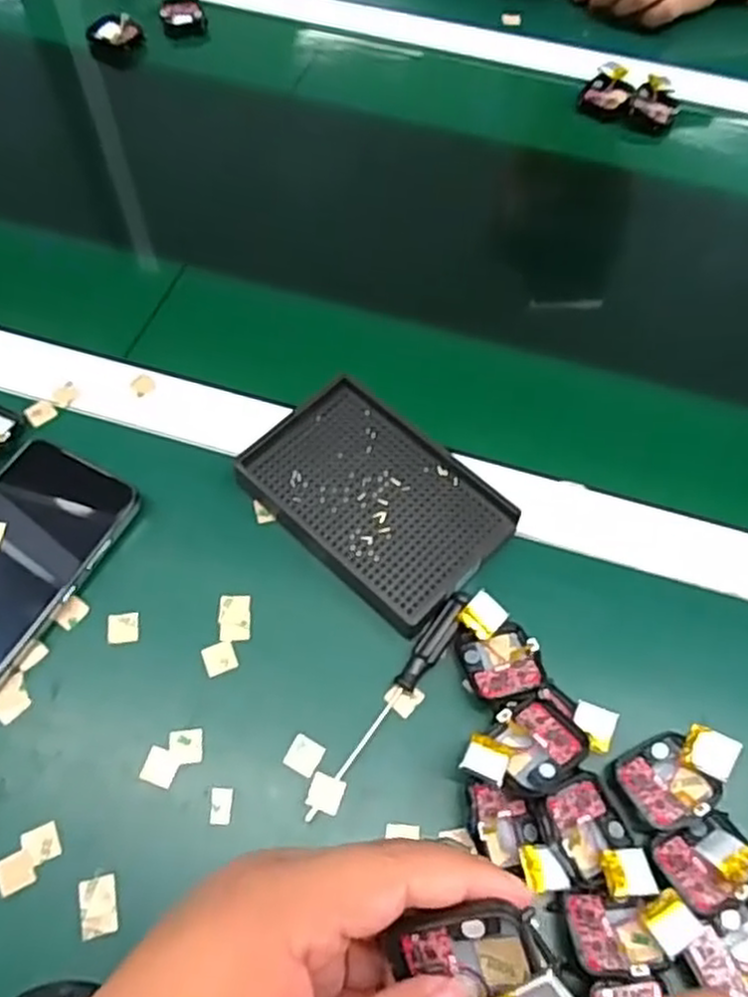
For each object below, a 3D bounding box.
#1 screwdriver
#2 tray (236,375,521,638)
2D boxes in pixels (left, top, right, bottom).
[{"bbox_3d":[0.010,0.100,0.365,0.013,0.015,0.131,30,64,14],"label":"screwdriver"},{"bbox_3d":[0.001,0.000,0.416,0.137,0.023,0.091,40,66,18],"label":"tray"}]

